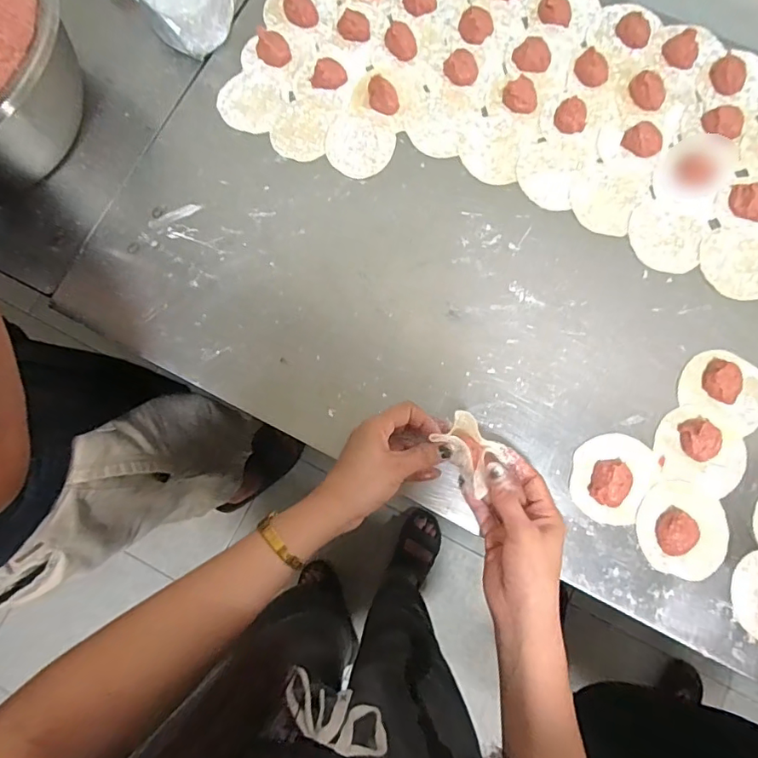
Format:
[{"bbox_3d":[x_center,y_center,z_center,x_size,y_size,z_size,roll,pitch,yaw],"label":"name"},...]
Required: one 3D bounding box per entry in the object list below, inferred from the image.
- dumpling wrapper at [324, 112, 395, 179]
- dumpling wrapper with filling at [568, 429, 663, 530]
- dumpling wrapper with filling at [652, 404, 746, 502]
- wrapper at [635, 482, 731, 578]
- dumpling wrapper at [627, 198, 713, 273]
[{"bbox_3d":[-0.023,-0.249,0.531,0.072,0.004,0.069,0,80,1],"label":"dumpling wrapper"},{"bbox_3d":[0.216,0.089,0.456,0.071,0.018,0.082,31,82,6],"label":"dumpling wrapper with filling"},{"bbox_3d":[0.301,0.064,0.459,0.080,0.019,0.075,16,81,4],"label":"dumpling wrapper with filling"},{"bbox_3d":[0.277,0.136,0.447,0.078,0.020,0.082,0,80,1],"label":"wrapper"},{"bbox_3d":[0.296,-0.150,0.508,0.075,0.004,0.083,14,80,4],"label":"dumpling wrapper"}]

